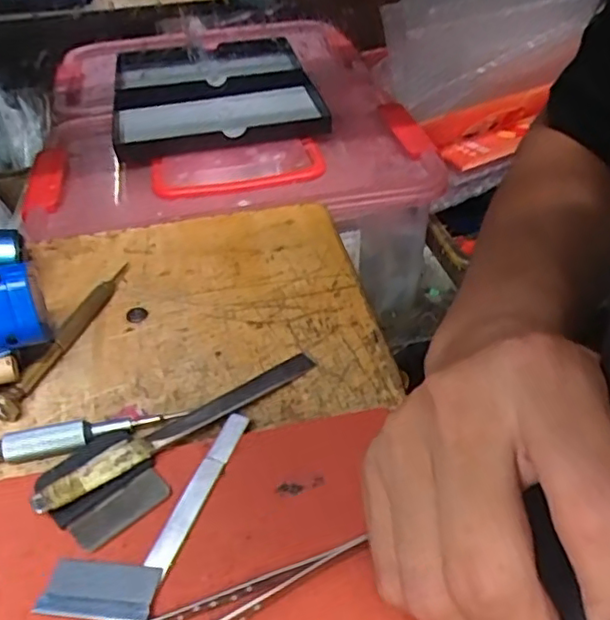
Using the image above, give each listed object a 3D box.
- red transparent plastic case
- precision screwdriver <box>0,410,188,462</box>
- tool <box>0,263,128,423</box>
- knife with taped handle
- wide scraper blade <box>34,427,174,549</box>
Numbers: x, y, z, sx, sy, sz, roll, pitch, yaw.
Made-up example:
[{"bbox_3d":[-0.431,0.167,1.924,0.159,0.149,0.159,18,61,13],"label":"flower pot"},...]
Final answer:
[{"bbox_3d":[-0.069,-0.190,0.562,0.317,0.055,0.363,-5,41,-4],"label":"red transparent plastic case"},{"bbox_3d":[-0.107,0.051,0.243,0.112,0.013,0.011,-12,42,-12],"label":"precision screwdriver"},{"bbox_3d":[-0.111,0.009,0.292,0.012,0.009,0.105,12,43,15],"label":"tool"},{"bbox_3d":[-0.047,0.044,0.248,0.124,0.012,0.012,-30,48,-29],"label":"knife with taped handle"},{"bbox_3d":[-0.075,0.064,0.227,0.038,0.007,0.041,-31,49,-29],"label":"wide scraper blade"}]

